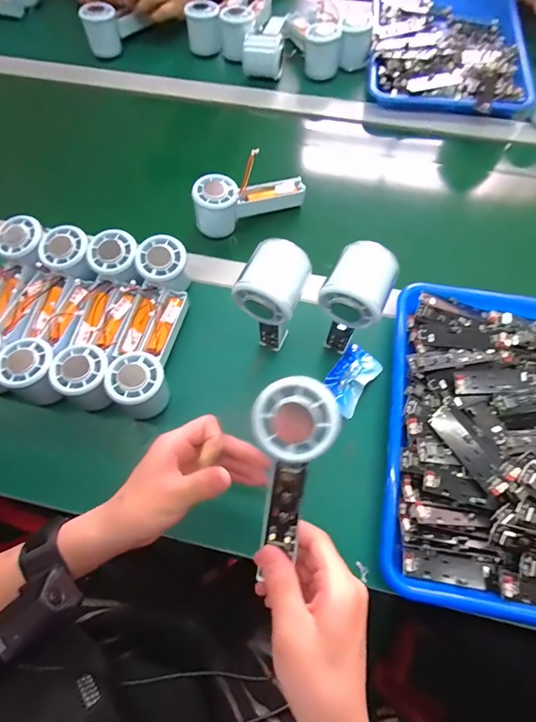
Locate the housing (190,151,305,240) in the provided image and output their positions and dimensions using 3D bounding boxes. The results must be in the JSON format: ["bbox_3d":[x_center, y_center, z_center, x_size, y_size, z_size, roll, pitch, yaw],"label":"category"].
[{"bbox_3d":[-0.029,-0.225,0.518,0.156,0.077,0.047,-19,68,-20],"label":"housing"}]

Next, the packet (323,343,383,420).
[{"bbox_3d":[0.096,0.020,0.440,0.046,0.014,0.082,33,72,14],"label":"packet"}]

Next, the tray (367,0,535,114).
[{"bbox_3d":[0.300,-0.537,0.640,0.249,0.044,0.334,7,68,5],"label":"tray"}]

